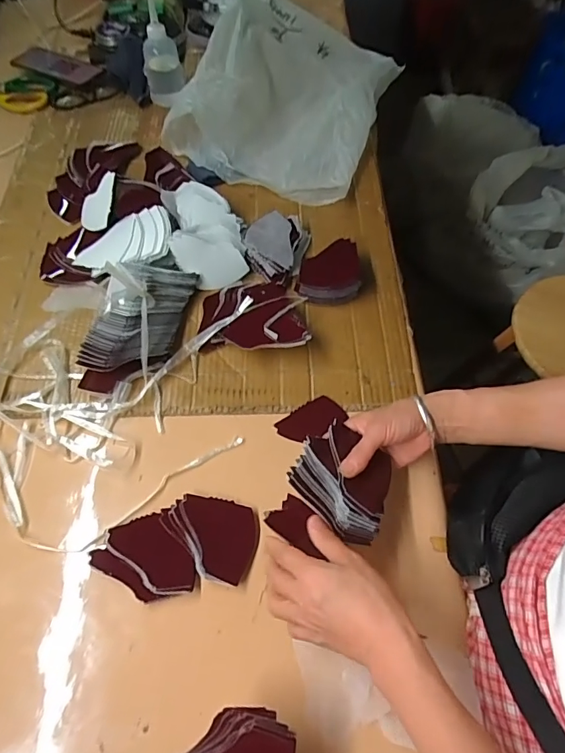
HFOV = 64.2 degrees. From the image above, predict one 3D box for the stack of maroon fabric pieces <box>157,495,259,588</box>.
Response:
[{"bbox_3d":[-0.079,0.167,0.473,0.100,0.007,0.079,11,63,5],"label":"stack of maroon fabric pieces"}]

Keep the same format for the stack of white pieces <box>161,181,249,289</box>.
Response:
[{"bbox_3d":[-0.112,-0.212,0.653,0.097,0.061,0.161,-12,64,-7],"label":"stack of white pieces"}]

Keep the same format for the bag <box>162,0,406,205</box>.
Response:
[{"bbox_3d":[0.015,-0.519,0.784,0.306,0.105,0.432,17,64,8],"label":"bag"}]

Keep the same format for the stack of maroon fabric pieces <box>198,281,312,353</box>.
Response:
[{"bbox_3d":[-0.042,-0.084,0.593,0.134,0.038,0.120,-4,63,-3],"label":"stack of maroon fabric pieces"}]

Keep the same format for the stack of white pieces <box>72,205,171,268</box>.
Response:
[{"bbox_3d":[-0.221,-0.183,0.625,0.140,0.012,0.083,-23,63,6],"label":"stack of white pieces"}]

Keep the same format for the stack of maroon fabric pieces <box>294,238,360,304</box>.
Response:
[{"bbox_3d":[0.065,-0.148,0.634,0.083,0.031,0.097,4,63,1],"label":"stack of maroon fabric pieces"}]

